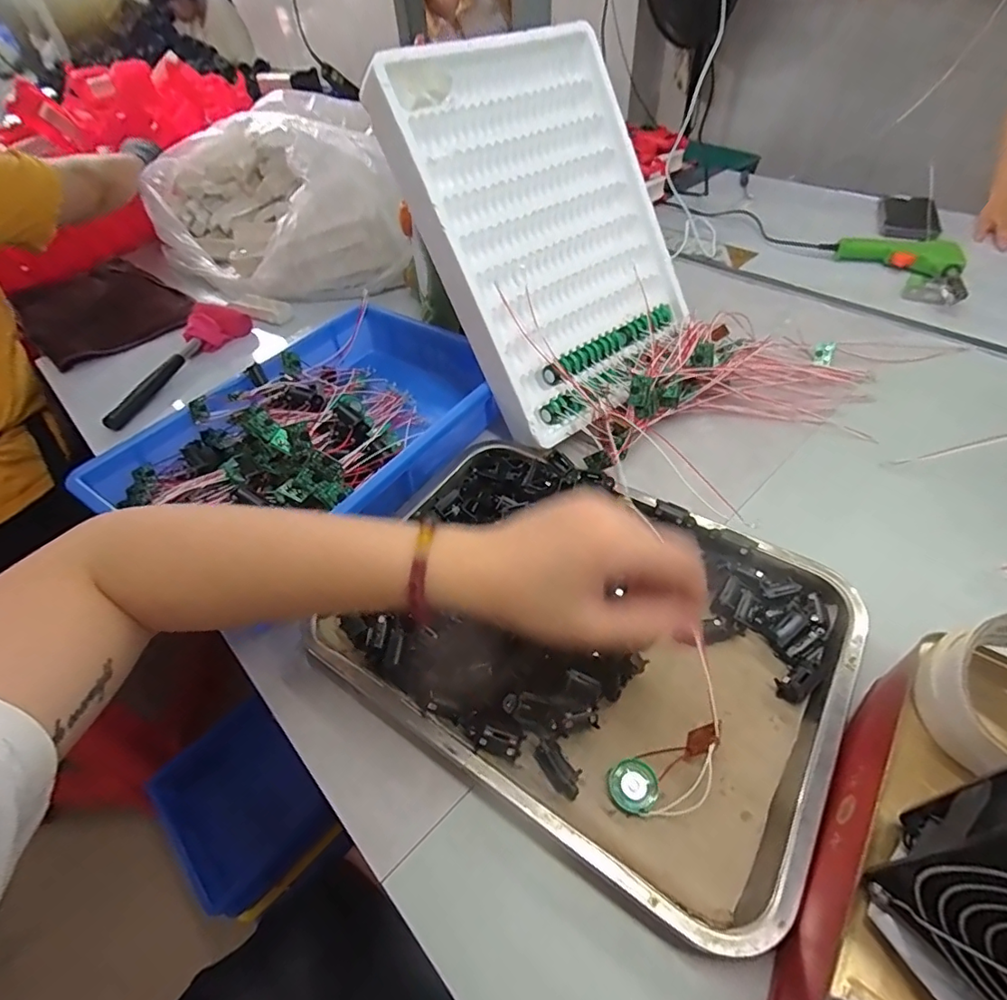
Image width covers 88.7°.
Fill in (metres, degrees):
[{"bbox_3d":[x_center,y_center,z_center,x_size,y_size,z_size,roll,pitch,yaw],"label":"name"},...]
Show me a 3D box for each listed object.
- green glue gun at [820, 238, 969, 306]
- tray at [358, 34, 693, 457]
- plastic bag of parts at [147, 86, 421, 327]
[{"bbox_3d":[0.534,-0.326,0.715,0.194,0.033,0.108,30,57,27],"label":"green glue gun"},{"bbox_3d":[0.048,-0.256,0.509,0.265,0.343,0.047,-33,16,-26],"label":"tray"},{"bbox_3d":[-0.401,-0.499,0.854,0.342,0.178,0.539,-27,52,-18],"label":"plastic bag of parts"}]

